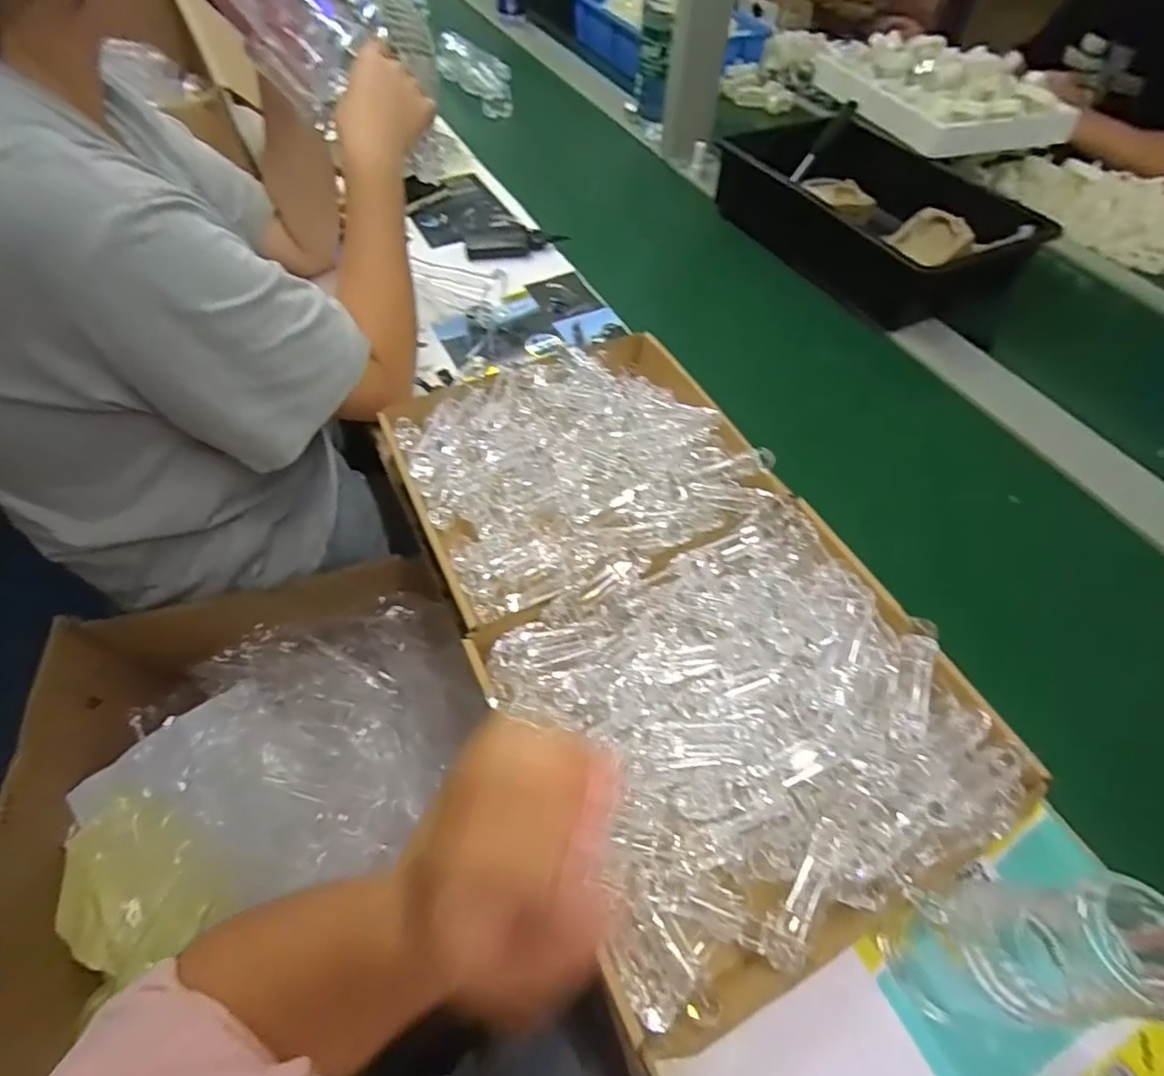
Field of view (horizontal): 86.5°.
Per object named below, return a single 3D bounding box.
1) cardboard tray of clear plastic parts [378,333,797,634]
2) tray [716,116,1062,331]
[{"bbox_3d":[-0.003,-0.066,0.593,0.313,0.073,0.302,-23,59,-14],"label":"cardboard tray of clear plastic parts"},{"bbox_3d":[0.405,-0.460,0.888,0.232,0.104,0.409,-24,59,-17],"label":"tray"}]

